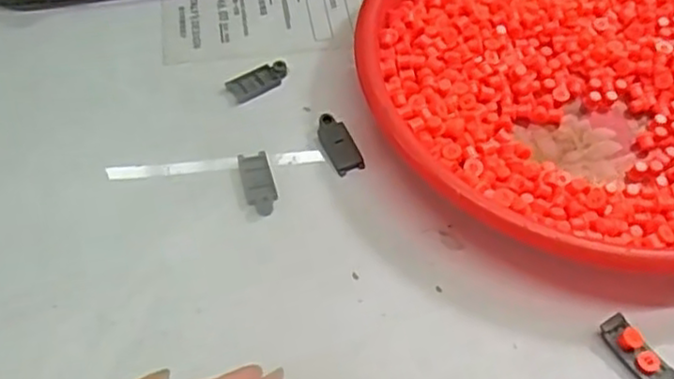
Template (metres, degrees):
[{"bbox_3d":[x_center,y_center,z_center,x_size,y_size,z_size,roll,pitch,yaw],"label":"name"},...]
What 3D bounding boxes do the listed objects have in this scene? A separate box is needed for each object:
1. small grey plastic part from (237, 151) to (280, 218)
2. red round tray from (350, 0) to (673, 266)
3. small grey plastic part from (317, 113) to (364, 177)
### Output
[{"bbox_3d":[-0.039,-0.004,0.352,0.017,0.004,0.036,-12,57,-10],"label":"small grey plastic part"},{"bbox_3d":[0.141,-0.070,0.389,0.244,0.030,0.241,1,56,-2],"label":"red round tray"},{"bbox_3d":[0.001,-0.024,0.367,0.017,0.004,0.035,-22,72,-16],"label":"small grey plastic part"}]

